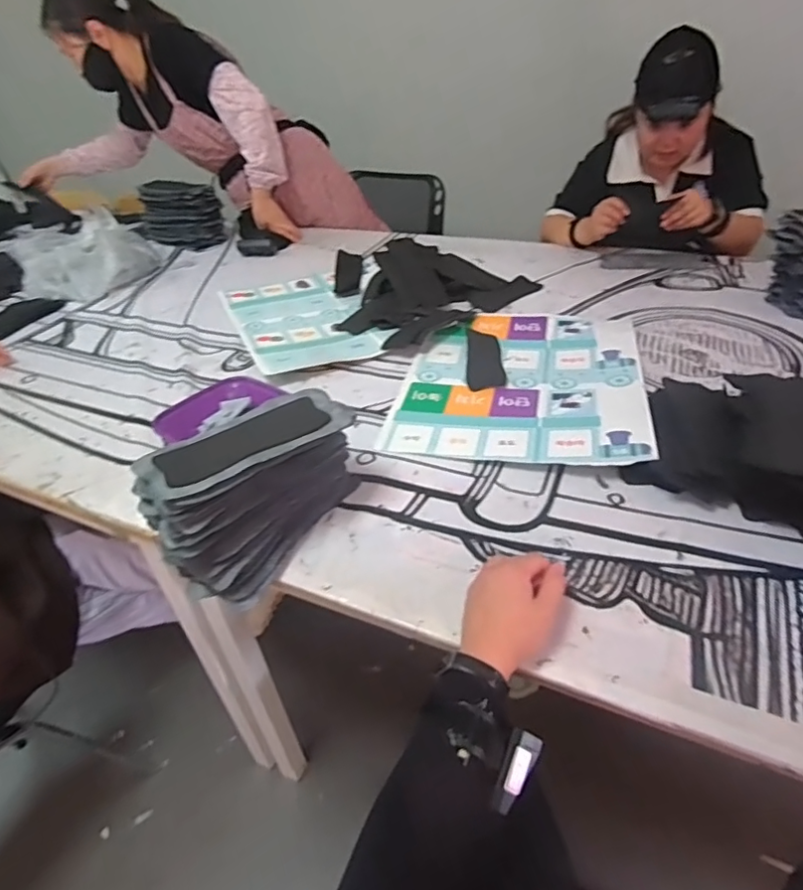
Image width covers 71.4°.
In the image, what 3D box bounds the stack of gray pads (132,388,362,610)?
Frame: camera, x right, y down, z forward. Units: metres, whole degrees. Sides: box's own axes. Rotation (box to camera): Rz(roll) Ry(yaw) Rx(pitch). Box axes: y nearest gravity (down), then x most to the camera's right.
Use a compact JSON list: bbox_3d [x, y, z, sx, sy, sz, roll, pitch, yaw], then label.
[{"bbox_3d":[-0.166,0.049,0.660,0.126,0.145,0.241,26,46,33],"label":"stack of gray pads"}]

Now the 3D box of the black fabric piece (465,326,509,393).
[{"bbox_3d":[0.145,-0.148,0.971,0.060,0.015,0.156,-3,45,5],"label":"black fabric piece"}]

